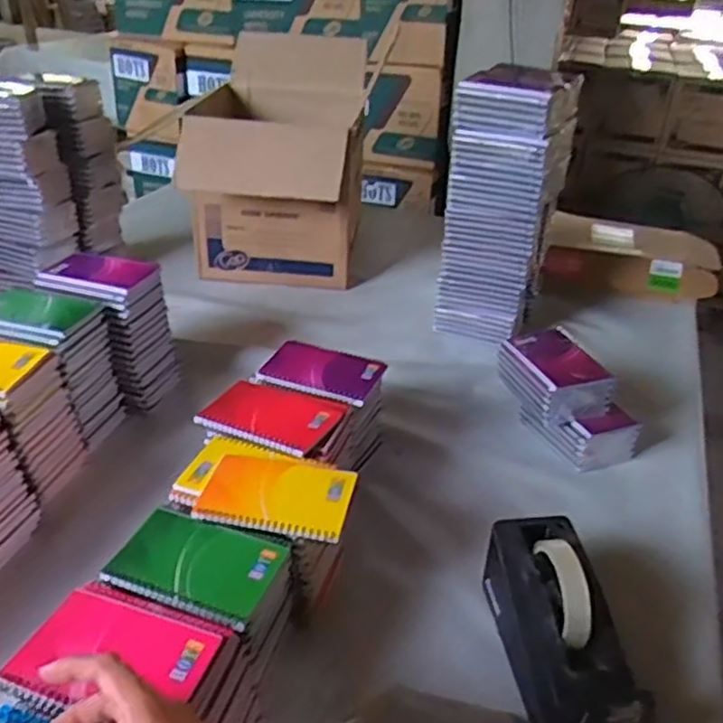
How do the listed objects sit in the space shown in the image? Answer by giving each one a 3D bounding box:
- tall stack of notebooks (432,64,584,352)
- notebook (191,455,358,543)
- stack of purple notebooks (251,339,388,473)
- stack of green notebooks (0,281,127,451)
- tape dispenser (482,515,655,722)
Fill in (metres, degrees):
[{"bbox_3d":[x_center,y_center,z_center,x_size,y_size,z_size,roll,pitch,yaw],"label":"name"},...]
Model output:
[{"bbox_3d":[0.210,-0.214,1.036,0.145,0.388,0.155,23,37,28],"label":"tall stack of notebooks"},{"bbox_3d":[-0.075,0.118,0.621,0.131,0.013,0.085,10,33,10],"label":"notebook"},{"bbox_3d":[-0.051,0.060,0.838,0.136,0.134,0.109,16,34,18],"label":"stack of purple notebooks"},{"bbox_3d":[-0.392,0.006,0.856,0.139,0.165,0.098,12,33,12],"label":"stack of green notebooks"},{"bbox_3d":[0.174,0.236,0.593,0.080,0.122,0.204,-1,33,-7],"label":"tape dispenser"}]

